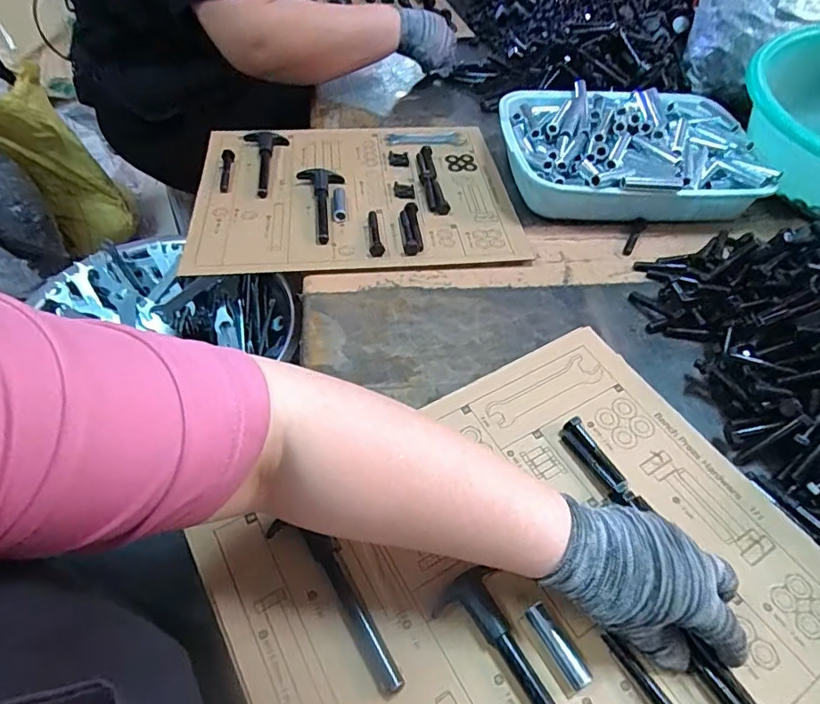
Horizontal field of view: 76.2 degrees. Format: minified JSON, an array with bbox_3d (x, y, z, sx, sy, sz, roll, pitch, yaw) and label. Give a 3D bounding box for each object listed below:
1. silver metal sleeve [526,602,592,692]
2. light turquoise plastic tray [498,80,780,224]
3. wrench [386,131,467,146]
[{"bbox_3d":[0.091,0.182,0.324,0.015,0.015,0.049,-24,56,-20],"label":"silver metal sleeve"},{"bbox_3d":[0.273,-0.258,0.665,0.311,0.066,0.237,0,51,-3],"label":"light turquoise plastic tray"},{"bbox_3d":[0.024,-0.303,0.746,0.114,0.004,0.036,-8,51,-14],"label":"wrench"}]

